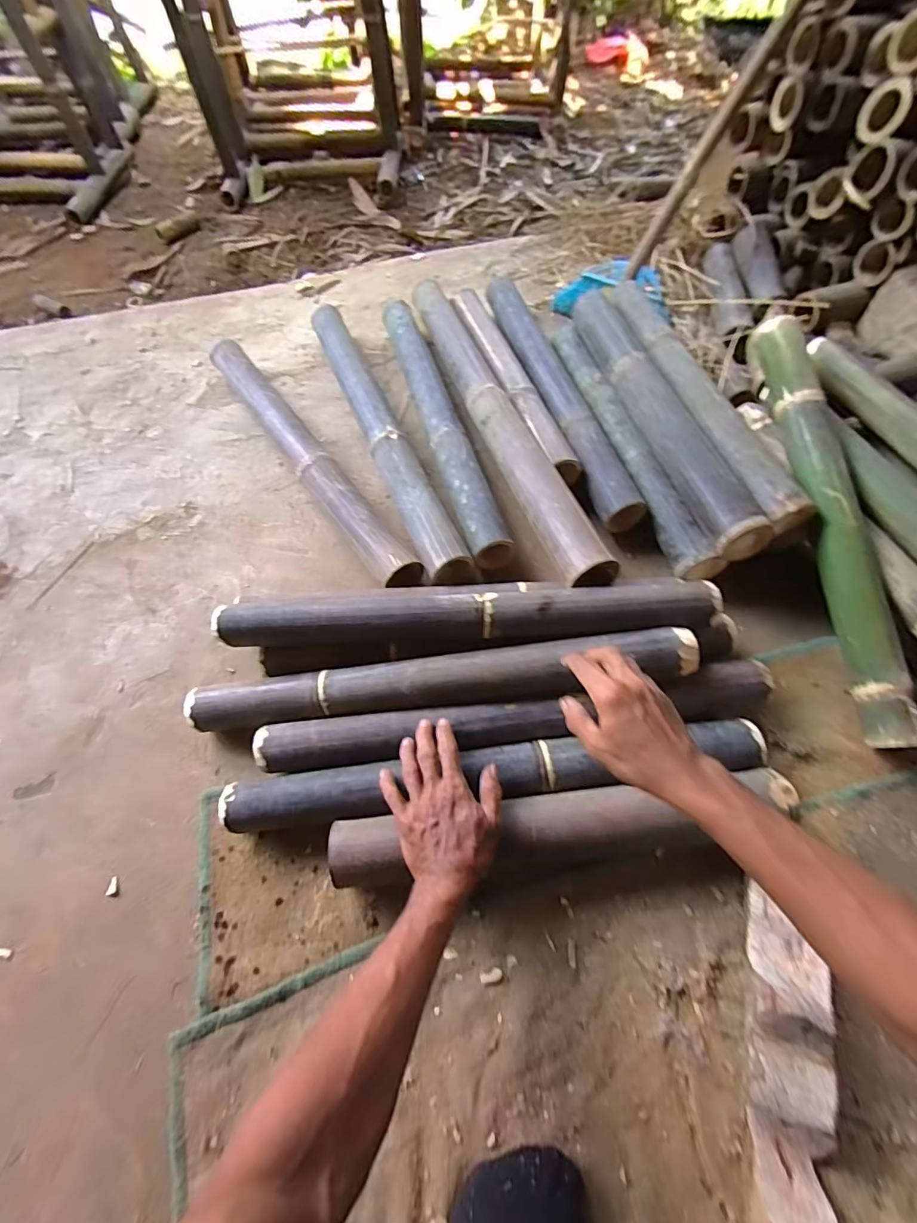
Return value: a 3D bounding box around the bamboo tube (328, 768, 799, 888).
[{"bbox_3d":[0.119,0.249,0.558,0.520,0.074,0.066,-8,59,0],"label":"bamboo tube"}]

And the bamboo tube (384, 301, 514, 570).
[{"bbox_3d":[-0.041,-0.384,0.927,0.076,0.062,0.713,-15,62,-6],"label":"bamboo tube"}]

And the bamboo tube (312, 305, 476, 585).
[{"bbox_3d":[-0.151,-0.354,0.925,0.082,0.083,0.787,-21,63,-9],"label":"bamboo tube"}]

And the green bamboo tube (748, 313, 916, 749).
[{"bbox_3d":[0.545,-0.151,0.703,0.069,0.063,0.676,-3,75,0],"label":"green bamboo tube"}]

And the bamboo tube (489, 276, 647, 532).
[{"bbox_3d":[0.186,-0.458,0.964,0.077,0.072,0.719,-14,62,-6],"label":"bamboo tube"}]

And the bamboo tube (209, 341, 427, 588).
[{"bbox_3d":[-0.297,-0.303,0.909,0.080,0.076,0.759,-33,65,-15],"label":"bamboo tube"}]

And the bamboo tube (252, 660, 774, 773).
[{"bbox_3d":[0.072,0.136,0.610,0.651,0.061,0.059,-7,59,-2],"label":"bamboo tube"}]

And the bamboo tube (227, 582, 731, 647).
[{"bbox_3d":[0.005,0.008,0.644,0.660,0.050,0.072,-2,61,1],"label":"bamboo tube"}]

